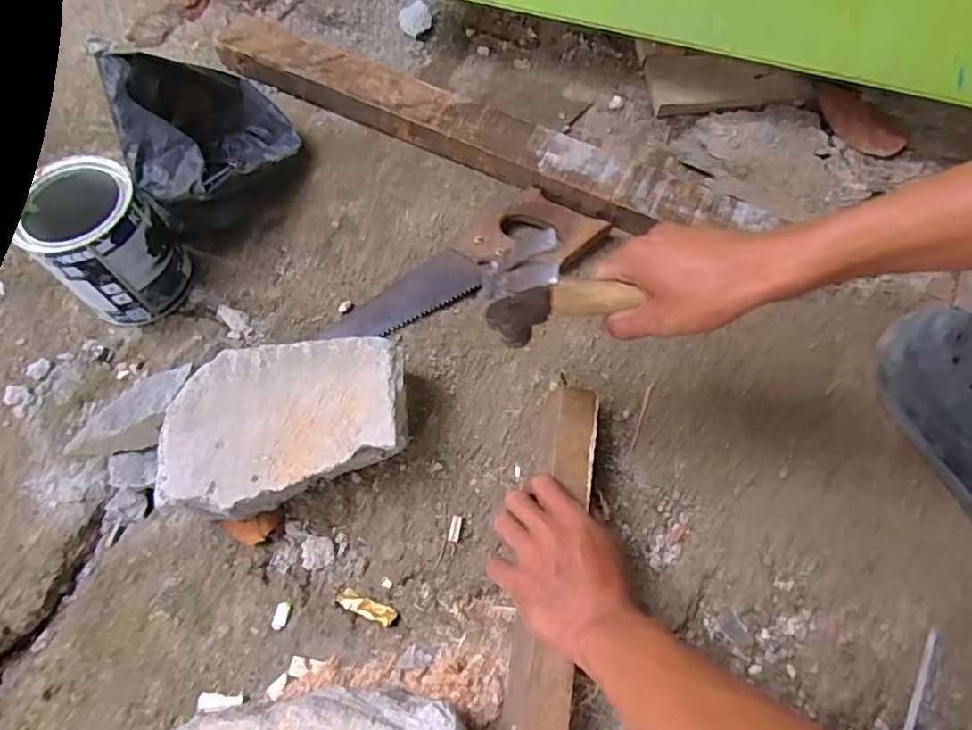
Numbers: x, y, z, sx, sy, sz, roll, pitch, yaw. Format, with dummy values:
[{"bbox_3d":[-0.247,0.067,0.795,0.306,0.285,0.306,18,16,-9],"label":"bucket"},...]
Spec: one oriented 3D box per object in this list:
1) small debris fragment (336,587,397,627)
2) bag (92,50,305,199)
[{"bbox_3d":[-0.101,0.205,0.505,0.053,0.007,0.015,19,67,12],"label":"small debris fragment"},{"bbox_3d":[-0.294,-0.242,0.647,0.163,0.126,0.178,-23,66,-8],"label":"bag"}]

